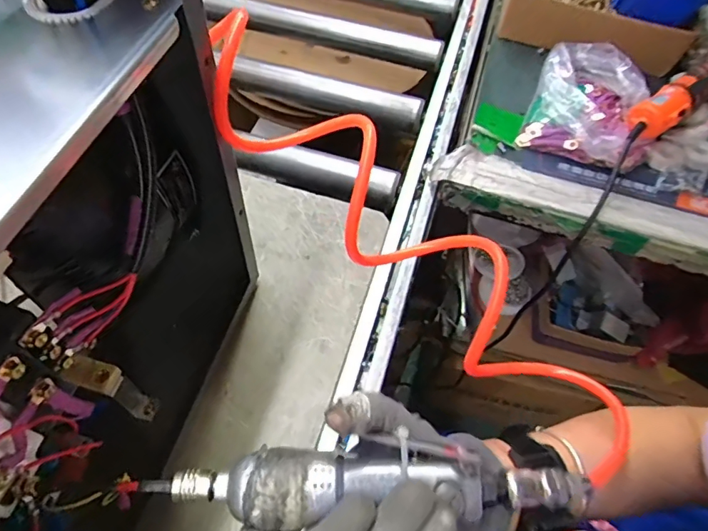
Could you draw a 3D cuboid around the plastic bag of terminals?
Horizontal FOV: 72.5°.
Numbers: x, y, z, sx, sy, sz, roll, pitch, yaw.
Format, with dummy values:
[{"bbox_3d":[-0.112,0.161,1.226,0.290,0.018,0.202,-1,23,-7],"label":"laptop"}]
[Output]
[{"bbox_3d":[0.311,-0.210,0.621,0.149,0.056,0.181,23,59,10],"label":"plastic bag of terminals"}]

